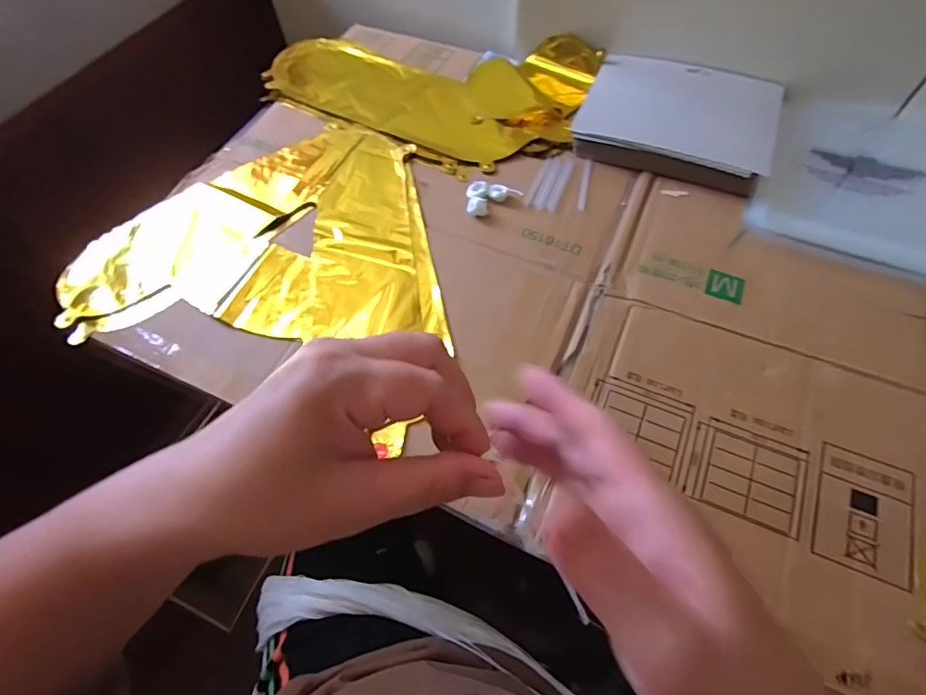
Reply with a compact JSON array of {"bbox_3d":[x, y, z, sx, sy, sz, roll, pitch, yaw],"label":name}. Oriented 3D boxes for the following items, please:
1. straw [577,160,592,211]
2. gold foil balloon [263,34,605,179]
[{"bbox_3d":[0.134,-0.181,0.538,0.008,0.004,0.079,11,61,8],"label":"straw"},{"bbox_3d":[-0.058,-0.337,0.617,0.411,0.025,0.236,18,62,12],"label":"gold foil balloon"}]

